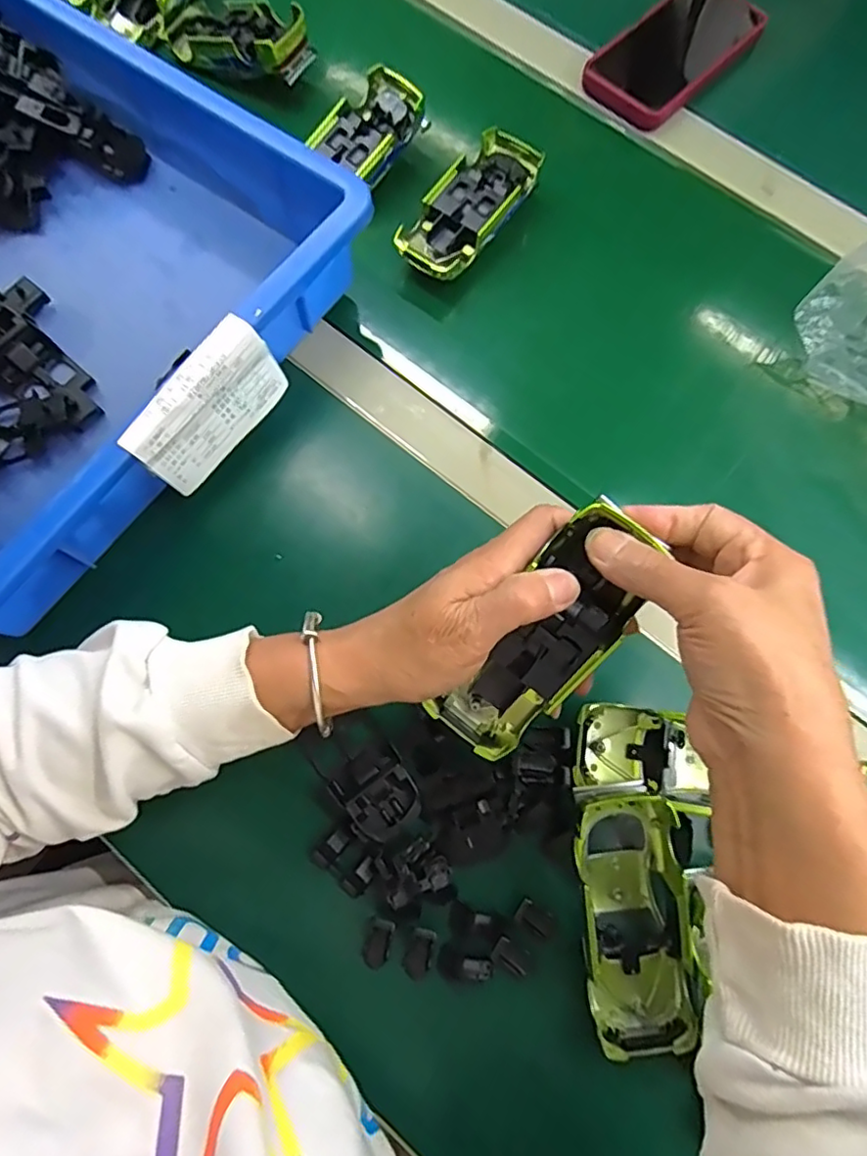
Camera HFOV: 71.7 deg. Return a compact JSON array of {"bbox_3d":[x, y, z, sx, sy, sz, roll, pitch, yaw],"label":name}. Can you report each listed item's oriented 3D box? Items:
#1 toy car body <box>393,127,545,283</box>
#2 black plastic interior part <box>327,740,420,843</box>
[{"bbox_3d":[0.030,-0.281,0.460,0.055,0.038,0.140,38,79,7],"label":"toy car body"},{"bbox_3d":[-0.031,0.123,0.343,0.038,0.022,0.048,-39,81,-9],"label":"black plastic interior part"}]

